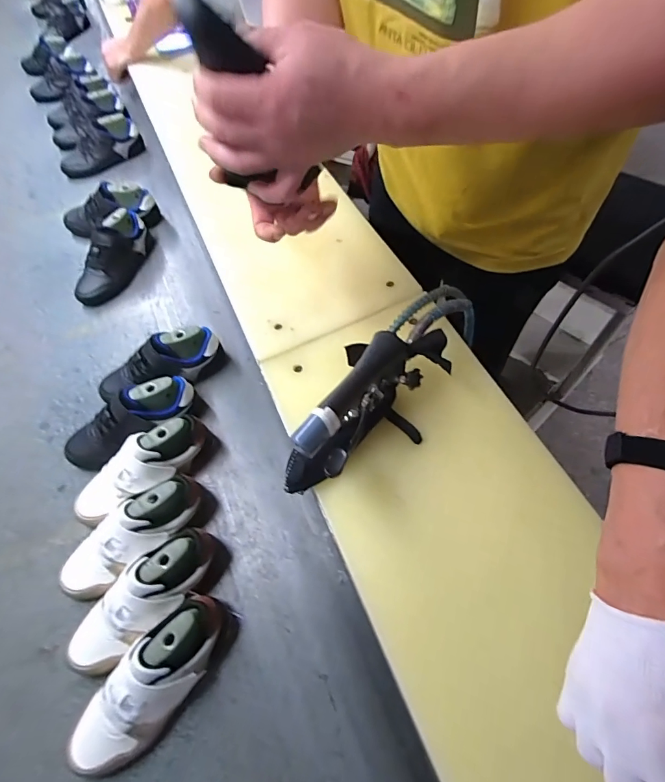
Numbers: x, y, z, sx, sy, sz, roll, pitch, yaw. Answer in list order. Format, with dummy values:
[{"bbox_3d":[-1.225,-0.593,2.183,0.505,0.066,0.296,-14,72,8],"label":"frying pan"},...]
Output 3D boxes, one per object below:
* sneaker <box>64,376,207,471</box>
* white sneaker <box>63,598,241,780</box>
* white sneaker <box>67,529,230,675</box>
[{"bbox_3d":[-0.278,0.043,0.558,0.190,0.079,0.072,-24,63,-9],"label":"sneaker"},{"bbox_3d":[-0.188,0.301,0.418,0.071,0.078,0.187,36,68,21],"label":"white sneaker"},{"bbox_3d":[-0.212,0.230,0.451,0.186,0.077,0.078,-34,65,-14],"label":"white sneaker"}]

